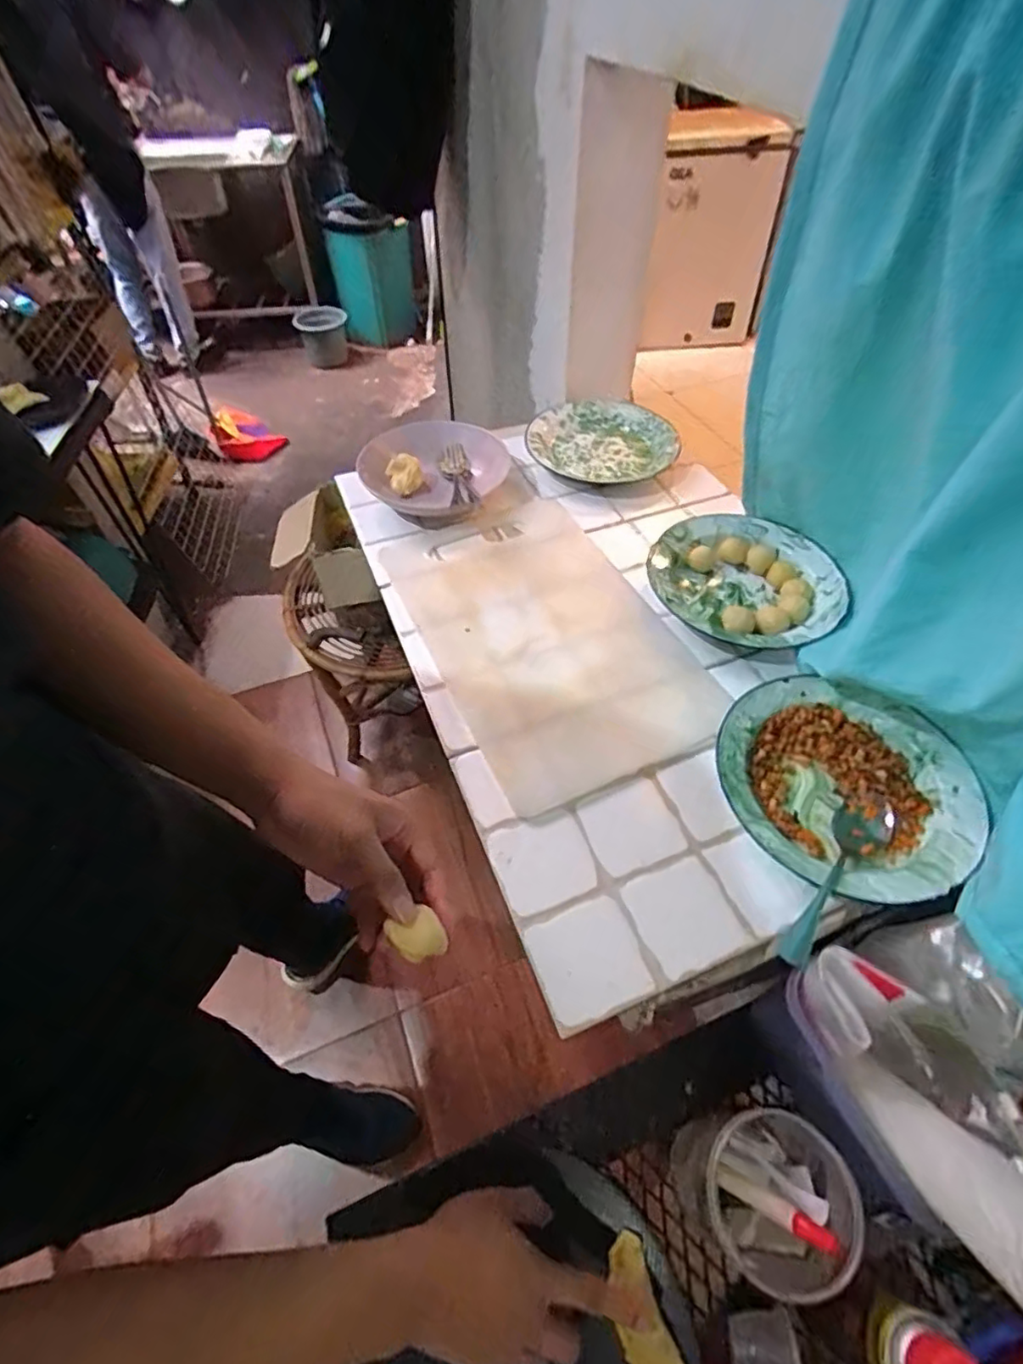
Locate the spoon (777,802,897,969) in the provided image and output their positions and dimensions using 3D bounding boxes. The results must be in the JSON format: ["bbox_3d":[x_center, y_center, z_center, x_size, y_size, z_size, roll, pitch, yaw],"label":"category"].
[{"bbox_3d":[0.260,0.153,0.489,0.039,0.042,0.158,38,62,26],"label":"spoon"}]

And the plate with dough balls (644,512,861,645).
[{"bbox_3d":[0.264,-0.114,0.682,0.211,0.035,0.182,18,55,14],"label":"plate with dough balls"}]

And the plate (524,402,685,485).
[{"bbox_3d":[0.127,-0.346,0.869,0.193,0.032,0.165,-18,54,-12],"label":"plate"}]

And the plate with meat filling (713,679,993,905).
[{"bbox_3d":[0.286,0.089,0.529,0.206,0.033,0.201,-1,53,1],"label":"plate with meat filling"}]

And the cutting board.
[{"bbox_3d":[0.024,-0.072,0.670,0.248,0.008,0.422,-22,55,-15],"label":"cutting board"}]

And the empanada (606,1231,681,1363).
[{"bbox_3d":[0.096,0.466,0.443,0.038,0.019,0.091,-13,55,-8],"label":"empanada"}]

